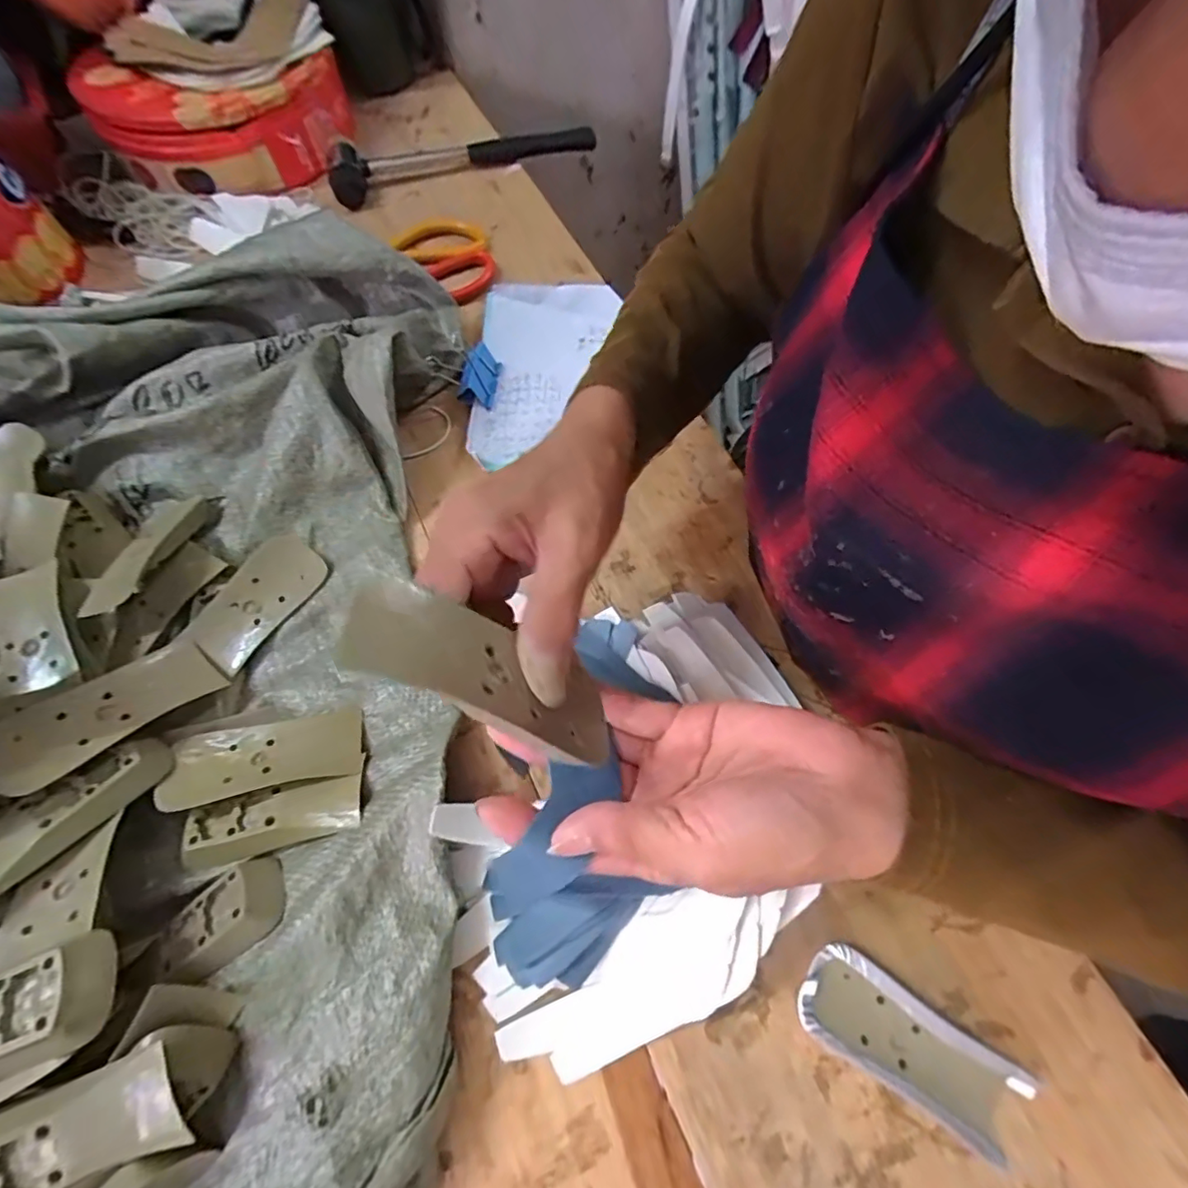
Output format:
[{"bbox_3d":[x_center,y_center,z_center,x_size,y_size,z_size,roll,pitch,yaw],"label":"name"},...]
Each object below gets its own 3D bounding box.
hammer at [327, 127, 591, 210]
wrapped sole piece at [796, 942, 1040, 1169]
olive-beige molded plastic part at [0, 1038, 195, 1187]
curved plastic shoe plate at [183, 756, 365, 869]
[{"bbox_3d":[-0.135,-0.458,0.588,0.279,0.032,0.054,-21,68,-10],"label":"hammer"},{"bbox_3d":[0.160,0.229,0.289,0.114,0.014,0.044,32,70,13],"label":"wrapped sole piece"},{"bbox_3d":[-0.228,0.231,0.239,0.096,0.014,0.040,-20,68,-9],"label":"olive-beige molded plastic part"},{"bbox_3d":[-0.178,0.125,0.320,0.098,0.010,0.034,-14,67,-7],"label":"curved plastic shoe plate"}]

